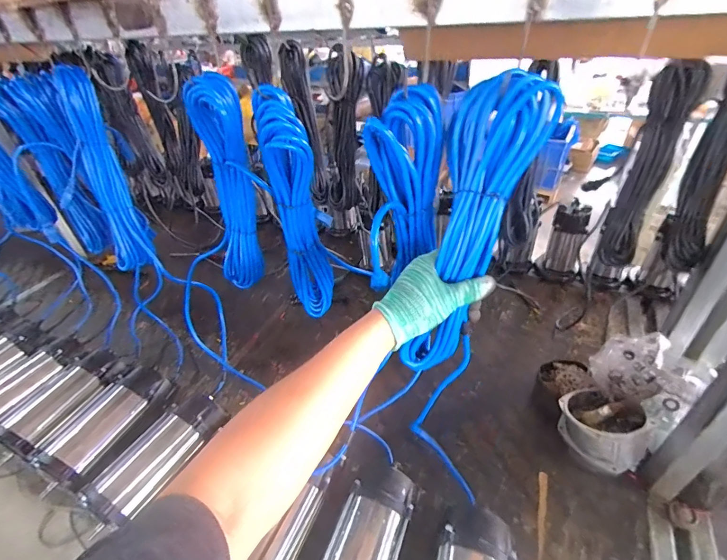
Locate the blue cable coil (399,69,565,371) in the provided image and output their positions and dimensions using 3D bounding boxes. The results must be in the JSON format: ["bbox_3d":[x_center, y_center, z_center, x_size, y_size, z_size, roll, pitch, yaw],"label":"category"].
[{"bbox_3d":[0.114,-0.044,0.434,0.053,0.337,0.075,-10,33,-39],"label":"blue cable coil"}]

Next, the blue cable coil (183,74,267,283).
[{"bbox_3d":[-0.214,-0.130,0.616,0.097,0.345,0.069,-17,40,-15],"label":"blue cable coil"}]

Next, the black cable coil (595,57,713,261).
[{"bbox_3d":[0.477,-0.177,0.640,0.065,0.320,0.065,-3,39,3],"label":"black cable coil"}]

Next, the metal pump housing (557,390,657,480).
[{"bbox_3d":[0.450,0.287,0.727,0.123,0.127,0.144,-23,42,-21],"label":"metal pump housing"}]

